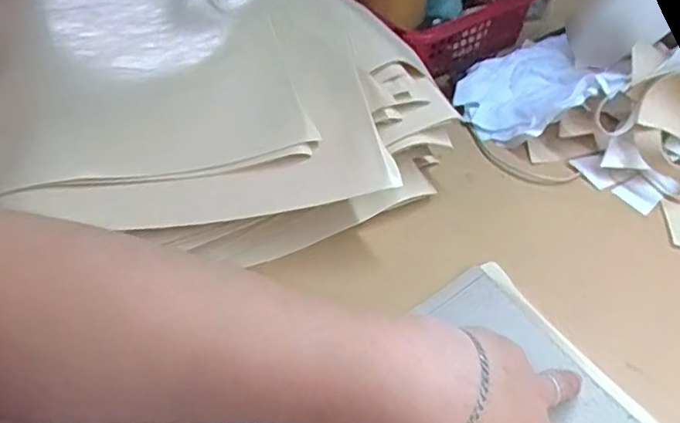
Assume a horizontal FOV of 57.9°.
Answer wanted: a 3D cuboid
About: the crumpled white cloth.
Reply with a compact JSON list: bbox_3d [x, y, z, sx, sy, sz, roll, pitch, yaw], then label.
[{"bbox_3d":[0.173,-0.117,0.573,0.118,0.073,0.132,-5,42,1],"label":"crumpled white cloth"}]

